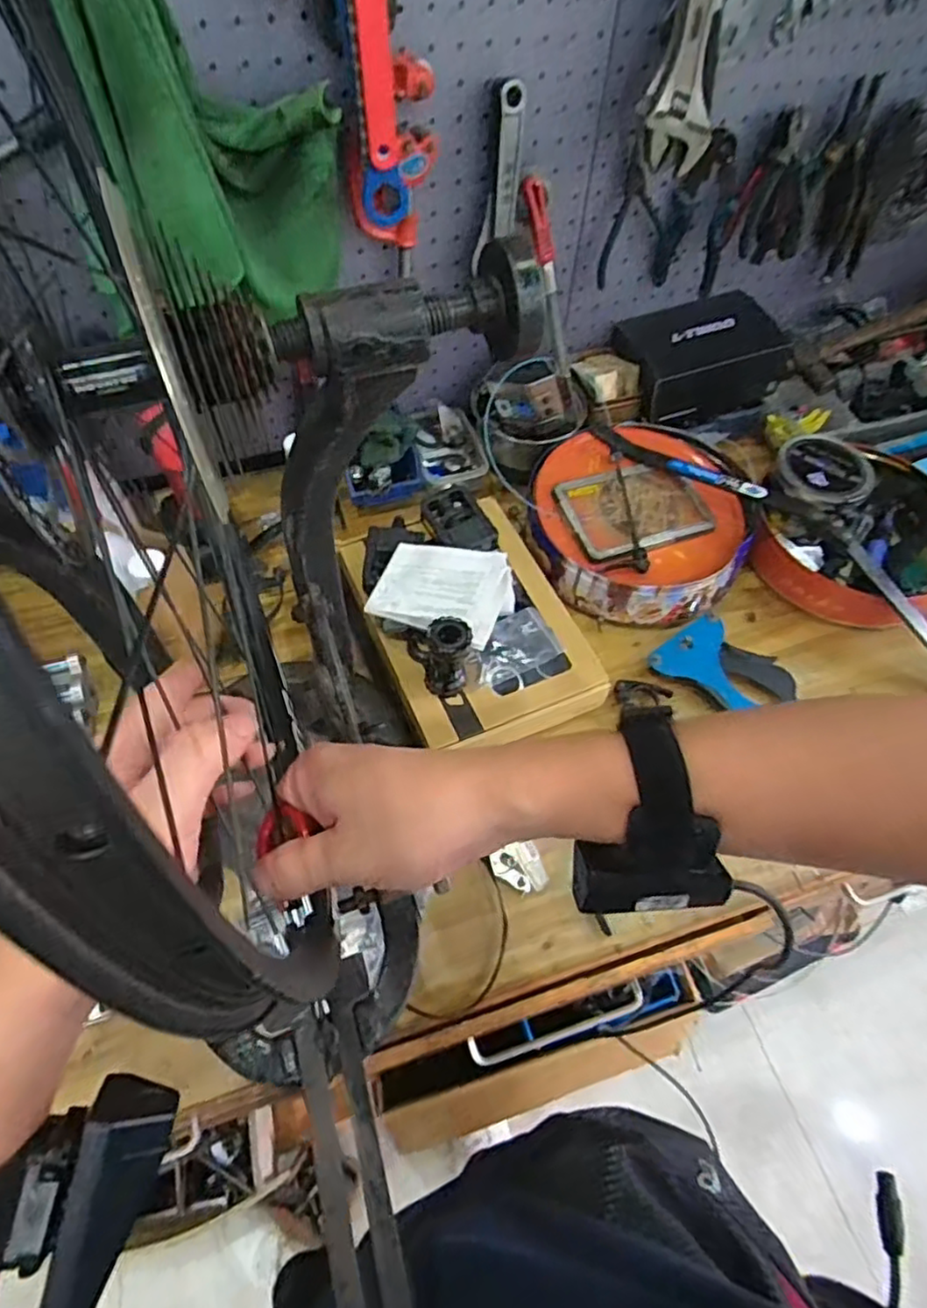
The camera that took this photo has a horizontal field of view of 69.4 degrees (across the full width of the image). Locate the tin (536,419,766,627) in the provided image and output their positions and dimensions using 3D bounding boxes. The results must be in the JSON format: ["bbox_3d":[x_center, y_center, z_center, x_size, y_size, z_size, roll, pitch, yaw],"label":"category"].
[{"bbox_3d":[0.237,-0.180,0.882,0.278,0.093,0.266,1,58,-2],"label":"tin"}]

